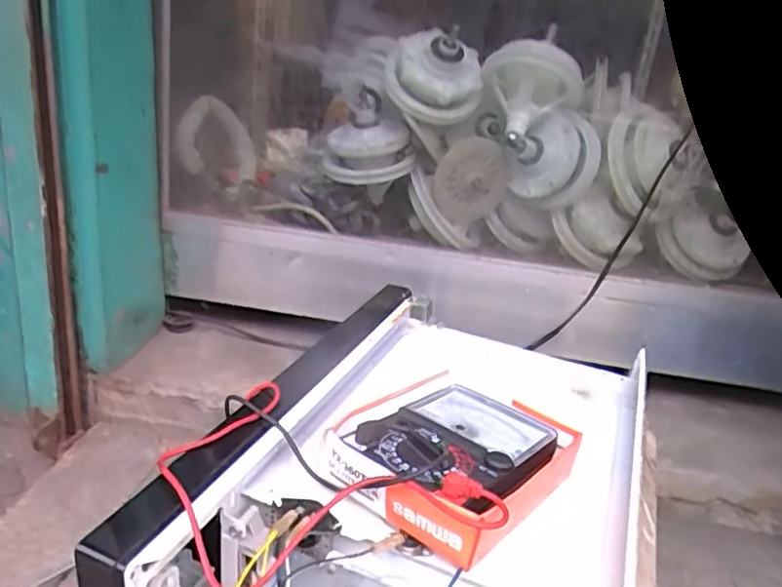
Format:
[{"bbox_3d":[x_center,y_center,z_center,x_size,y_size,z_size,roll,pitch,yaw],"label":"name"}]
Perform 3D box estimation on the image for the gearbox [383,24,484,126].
[{"bbox_3d":[0.057,-0.293,0.826,0.135,0.111,0.103,7,21,1],"label":"gearbox"}]

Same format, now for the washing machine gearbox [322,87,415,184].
[{"bbox_3d":[-0.032,-0.233,0.912,0.133,0.118,0.108,5,22,-4],"label":"washing machine gearbox"}]

